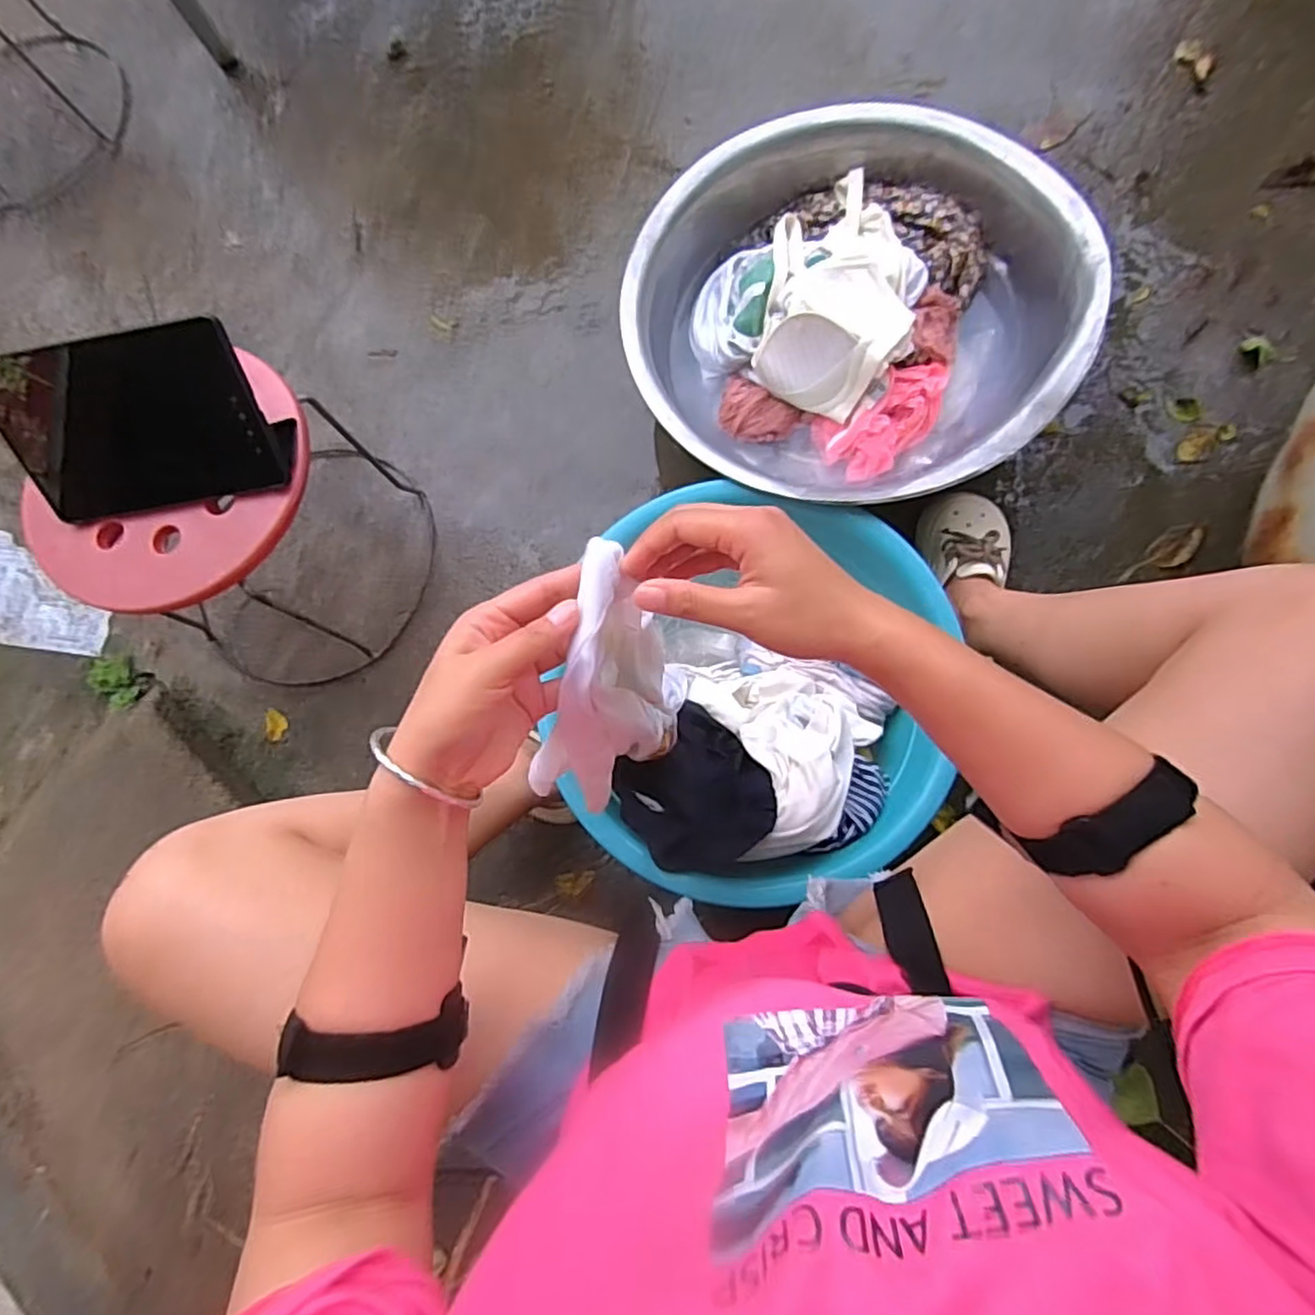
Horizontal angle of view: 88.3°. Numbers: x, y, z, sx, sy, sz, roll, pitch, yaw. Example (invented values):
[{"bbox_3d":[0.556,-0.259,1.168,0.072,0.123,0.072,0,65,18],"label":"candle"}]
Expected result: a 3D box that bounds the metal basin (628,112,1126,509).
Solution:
[{"bbox_3d":[0.230,-0.420,0.831,0.513,0.165,0.503,-1,80,7],"label":"metal basin"}]

